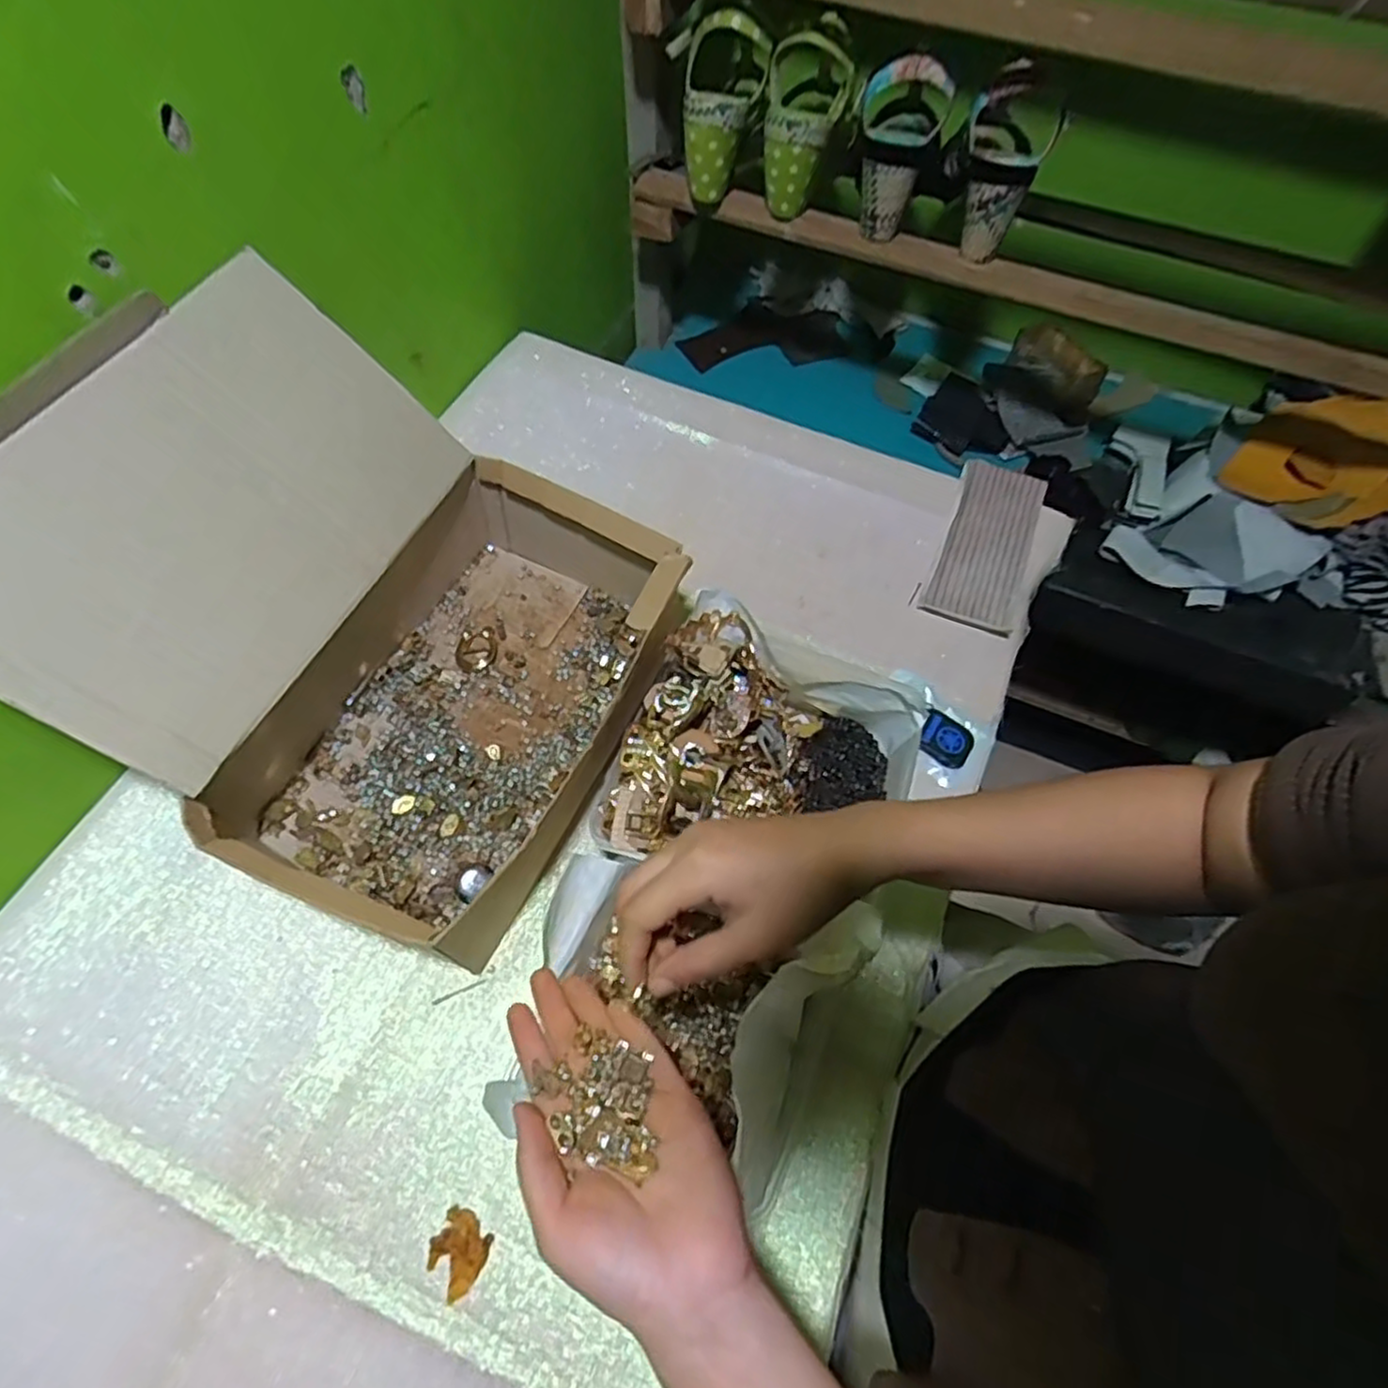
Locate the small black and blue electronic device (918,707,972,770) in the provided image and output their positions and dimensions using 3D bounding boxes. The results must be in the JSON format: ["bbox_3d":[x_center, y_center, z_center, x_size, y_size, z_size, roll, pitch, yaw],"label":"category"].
[{"bbox_3d":[0.207,0.037,0.592,0.042,0.008,0.040,31,64,13],"label":"small black and blue electronic device"}]

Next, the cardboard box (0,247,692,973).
[{"bbox_3d":[-0.221,-0.056,0.491,0.331,0.237,0.325,26,63,10],"label":"cardboard box"}]

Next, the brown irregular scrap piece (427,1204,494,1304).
[{"bbox_3d":[-0.138,0.325,0.421,0.036,0.006,0.033,40,67,17],"label":"brown irregular scrap piece"}]

